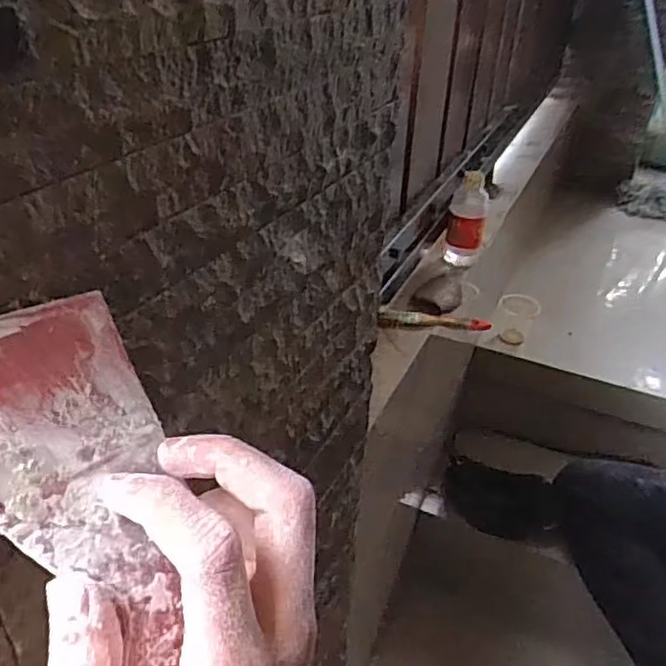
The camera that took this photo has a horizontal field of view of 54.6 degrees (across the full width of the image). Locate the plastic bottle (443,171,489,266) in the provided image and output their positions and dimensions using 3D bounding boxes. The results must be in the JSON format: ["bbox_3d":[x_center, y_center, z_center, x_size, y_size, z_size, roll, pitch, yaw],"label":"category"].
[{"bbox_3d":[0.233,-0.195,1.122,0.062,0.153,0.055,10,35,10],"label":"plastic bottle"}]

